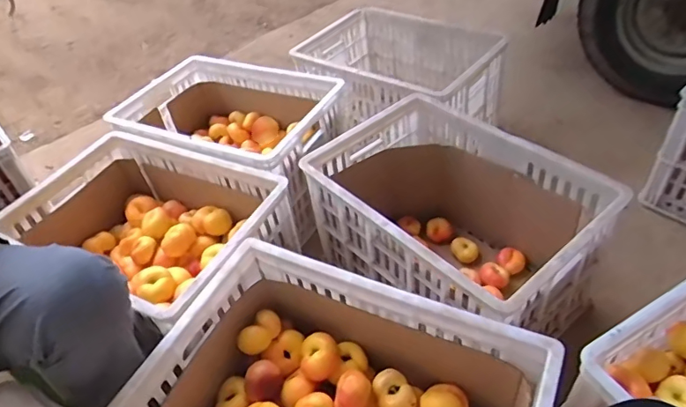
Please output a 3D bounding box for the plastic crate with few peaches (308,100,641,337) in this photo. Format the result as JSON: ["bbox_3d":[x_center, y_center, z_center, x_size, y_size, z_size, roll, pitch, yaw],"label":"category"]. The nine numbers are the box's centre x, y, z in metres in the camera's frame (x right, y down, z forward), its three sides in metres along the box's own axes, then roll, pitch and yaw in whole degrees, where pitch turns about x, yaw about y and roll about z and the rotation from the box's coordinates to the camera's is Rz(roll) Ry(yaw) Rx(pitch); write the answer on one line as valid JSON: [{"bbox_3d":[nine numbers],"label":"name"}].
[{"bbox_3d":[0.203,0.036,0.970,0.355,0.278,0.511,-35,51,-25],"label":"plastic crate with few peaches"}]

